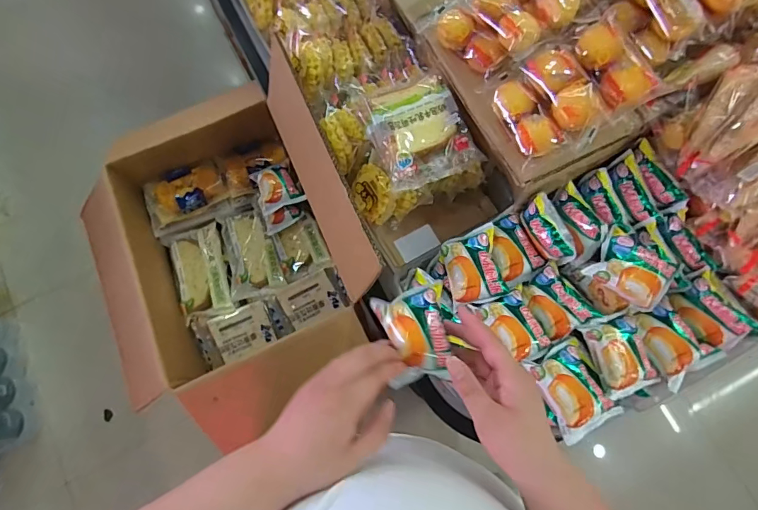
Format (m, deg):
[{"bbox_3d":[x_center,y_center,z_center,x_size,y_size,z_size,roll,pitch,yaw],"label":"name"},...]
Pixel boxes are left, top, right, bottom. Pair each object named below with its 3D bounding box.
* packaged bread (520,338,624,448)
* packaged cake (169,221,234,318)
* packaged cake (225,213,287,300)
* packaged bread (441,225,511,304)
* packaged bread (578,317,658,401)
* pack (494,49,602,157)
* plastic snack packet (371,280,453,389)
[{"bbox_3d":[0.236,0.161,0.527,0.078,0.031,0.098,-23,77,-5],"label":"packaged bread"},{"bbox_3d":[-0.336,0.032,0.821,0.089,0.024,0.166,-19,77,-4],"label":"packaged cake"},{"bbox_3d":[-0.247,-0.006,0.839,0.094,0.032,0.158,-18,76,-4],"label":"packaged cake"},{"bbox_3d":[0.125,0.017,0.573,0.068,0.032,0.085,-15,76,-3],"label":"packaged bread"},{"bbox_3d":[0.302,0.126,0.542,0.073,0.027,0.089,-17,76,-3],"label":"packaged bread"},{"bbox_3d":[0.191,-0.177,0.501,0.086,0.043,0.111,-16,76,-3],"label":"pack"},{"bbox_3d":[0.036,0.081,0.441,0.070,0.032,0.093,-9,76,-2],"label":"plastic snack packet"}]

